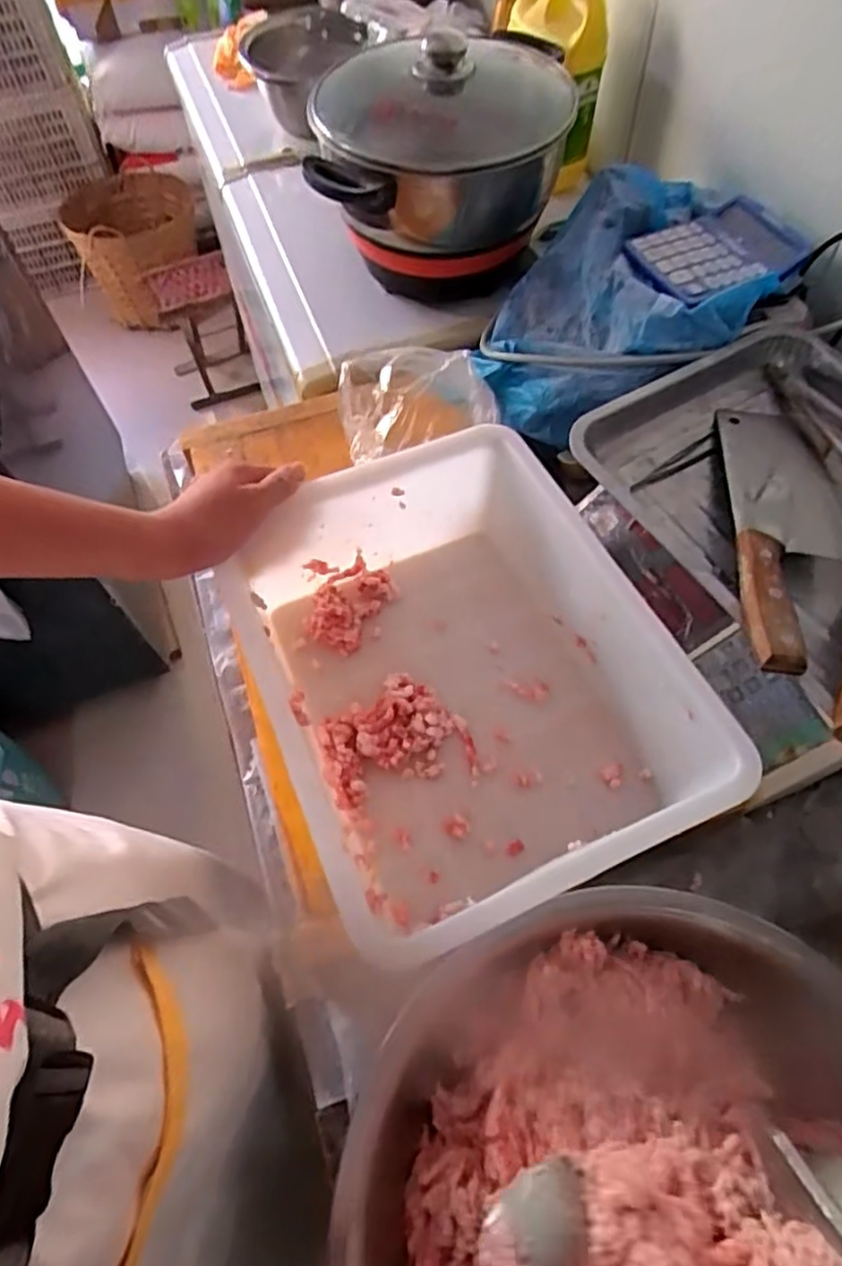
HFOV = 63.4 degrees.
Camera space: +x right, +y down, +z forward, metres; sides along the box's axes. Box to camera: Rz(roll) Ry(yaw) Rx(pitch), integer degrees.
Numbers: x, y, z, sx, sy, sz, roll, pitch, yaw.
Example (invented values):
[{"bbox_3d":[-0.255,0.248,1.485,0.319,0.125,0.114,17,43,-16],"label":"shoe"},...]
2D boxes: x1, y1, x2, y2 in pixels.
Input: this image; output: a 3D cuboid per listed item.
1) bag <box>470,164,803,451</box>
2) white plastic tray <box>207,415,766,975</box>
[{"bbox_3d":[0.217,-0.351,0.722,0.311,0.129,0.243,-32,64,-14],"label":"bag"},{"bbox_3d":[0.032,0.028,0.548,0.271,0.123,0.365,-24,62,-10],"label":"white plastic tray"}]

